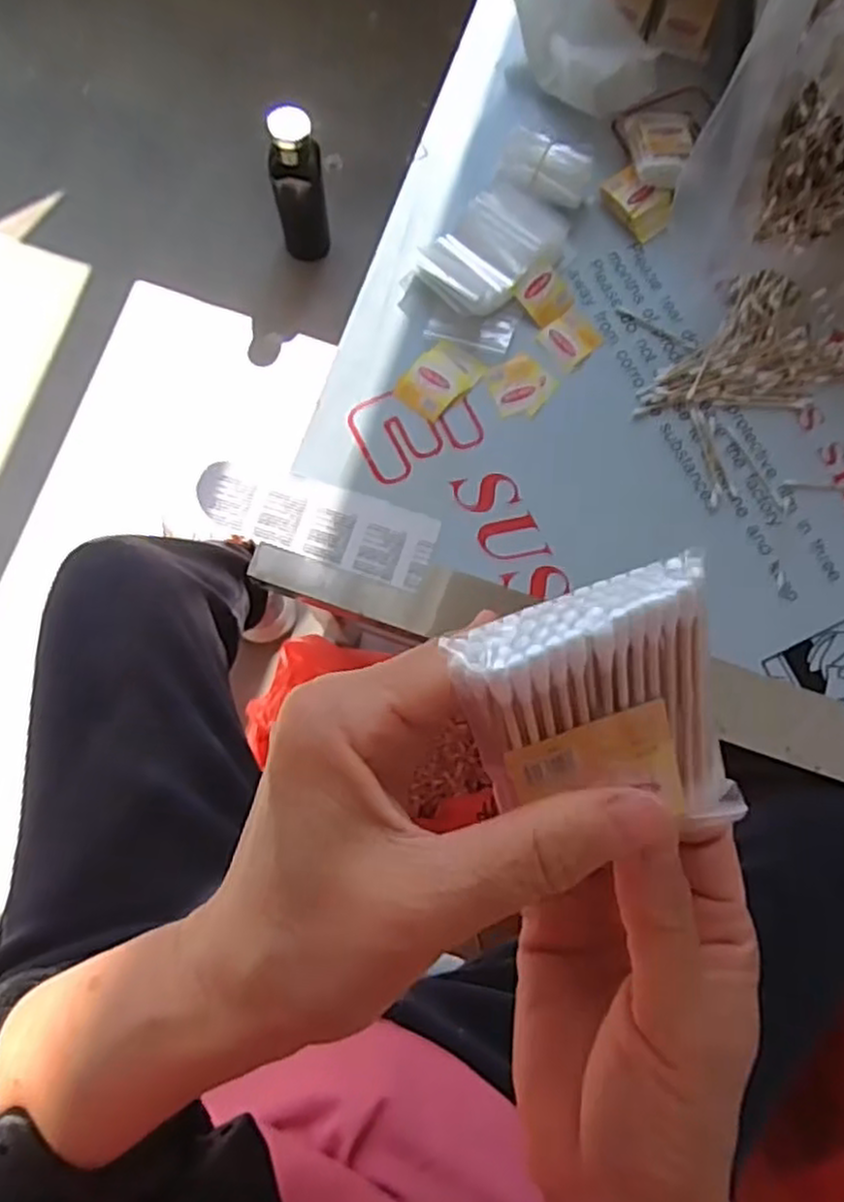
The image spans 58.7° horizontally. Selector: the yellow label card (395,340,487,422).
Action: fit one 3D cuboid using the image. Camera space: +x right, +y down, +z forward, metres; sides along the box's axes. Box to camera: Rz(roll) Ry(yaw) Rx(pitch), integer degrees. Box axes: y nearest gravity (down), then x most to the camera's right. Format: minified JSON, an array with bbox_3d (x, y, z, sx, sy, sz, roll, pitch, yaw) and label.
[{"bbox_3d":[0.013,-0.174,0.589,0.044,0.004,0.062,43,80,6],"label":"yellow label card"}]

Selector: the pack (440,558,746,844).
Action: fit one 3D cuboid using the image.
[{"bbox_3d":[0.043,0.031,0.180,0.057,0.012,0.077,-22,122,0],"label":"pack"}]

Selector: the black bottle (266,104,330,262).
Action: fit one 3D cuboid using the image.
[{"bbox_3d":[-0.164,-0.564,1.018,0.074,0.221,0.060,-15,79,-5],"label":"black bottle"}]

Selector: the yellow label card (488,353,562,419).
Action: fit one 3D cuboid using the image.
[{"bbox_3d":[0.079,-0.169,0.590,0.050,0.006,0.046,-30,81,-8],"label":"yellow label card"}]

